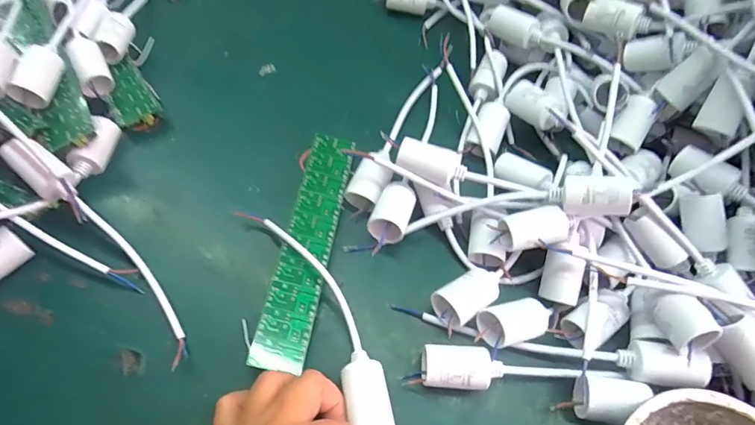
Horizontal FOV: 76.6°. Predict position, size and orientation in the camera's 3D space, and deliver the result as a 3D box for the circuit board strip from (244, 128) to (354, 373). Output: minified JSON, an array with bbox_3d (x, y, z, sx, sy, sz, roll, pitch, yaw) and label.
[{"bbox_3d":[-0.052,0.019,0.368,0.035,0.004,0.199,15,57,-7],"label":"circuit board strip"}]

